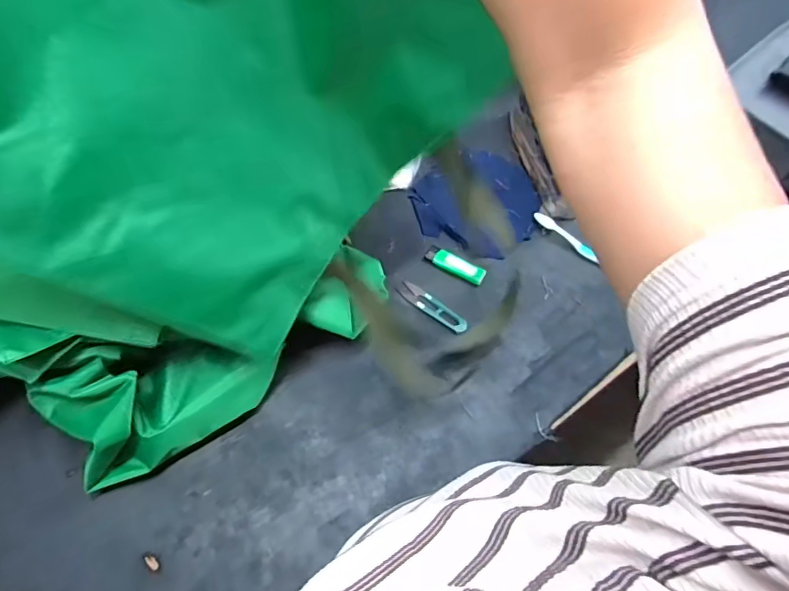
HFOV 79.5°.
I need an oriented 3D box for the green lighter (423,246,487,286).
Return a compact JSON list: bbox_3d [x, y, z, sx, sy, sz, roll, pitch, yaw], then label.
[{"bbox_3d":[0.080,-0.041,0.622,0.082,0.013,0.026,33,68,13],"label":"green lighter"}]

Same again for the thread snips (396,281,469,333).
[{"bbox_3d":[0.047,0.015,0.597,0.098,0.009,0.022,37,69,14],"label":"thread snips"}]

